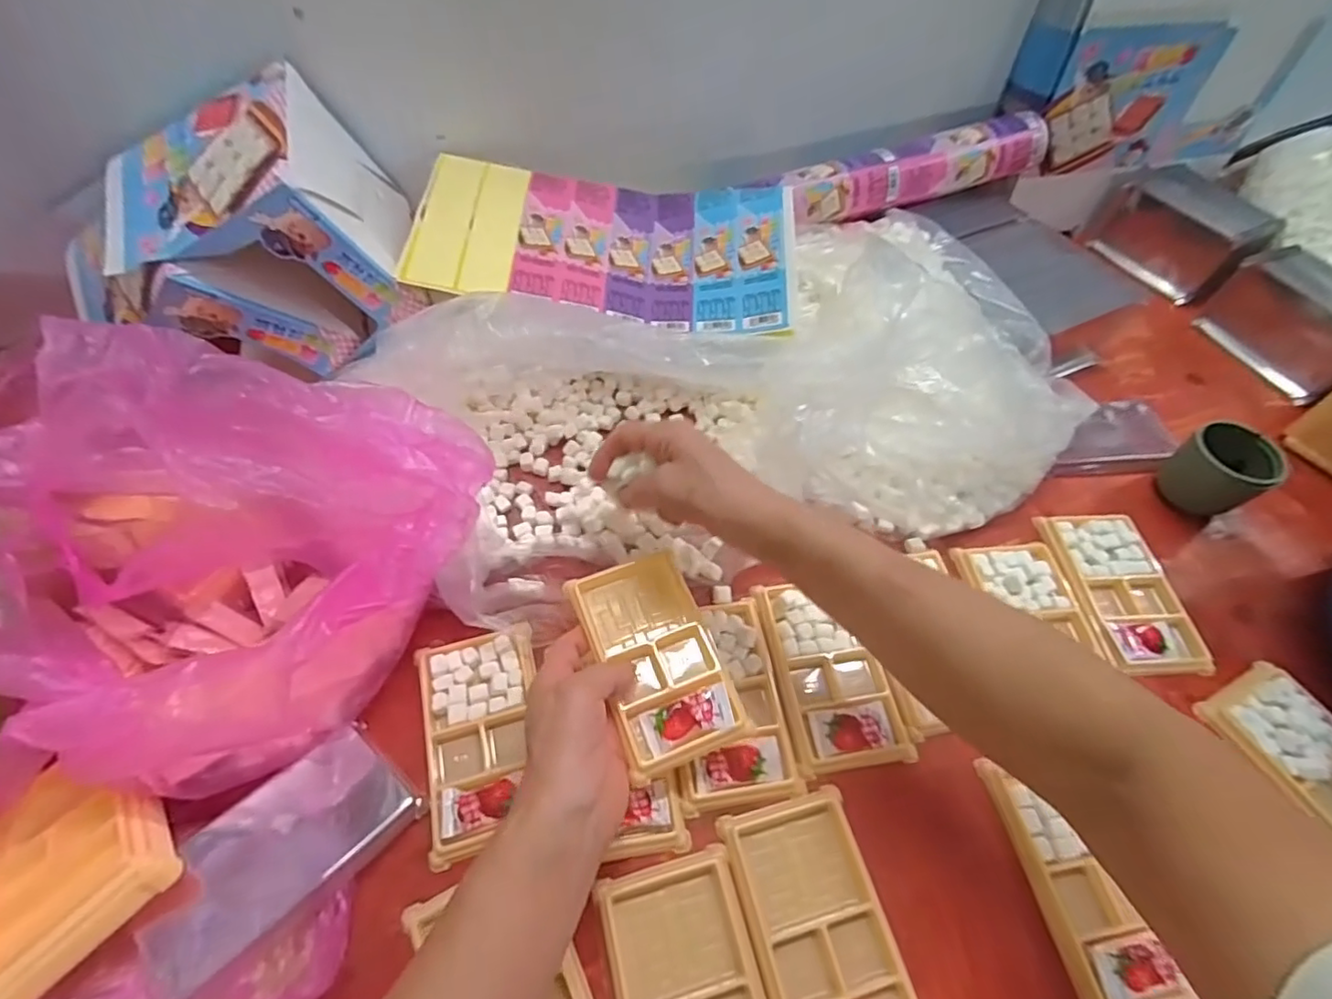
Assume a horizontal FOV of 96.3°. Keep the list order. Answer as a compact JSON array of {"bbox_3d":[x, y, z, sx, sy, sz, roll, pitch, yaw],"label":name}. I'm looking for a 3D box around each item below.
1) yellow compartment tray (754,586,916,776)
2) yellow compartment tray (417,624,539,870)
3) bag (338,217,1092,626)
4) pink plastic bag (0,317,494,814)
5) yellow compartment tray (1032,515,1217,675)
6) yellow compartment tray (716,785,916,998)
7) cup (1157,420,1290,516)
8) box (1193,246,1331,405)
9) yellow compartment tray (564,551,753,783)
[{"bbox_3d":[0.118,0.119,0.423,0.078,0.012,0.130,-7,56,-6],"label":"yellow compartment tray"},{"bbox_3d":[-0.120,0.153,0.390,0.074,0.011,0.133,-12,57,-10],"label":"yellow compartment tray"},{"bbox_3d":[0.066,-0.097,0.481,0.520,0.137,0.280,-15,57,-11],"label":"bag"},{"bbox_3d":[-0.272,0.039,0.353,0.308,0.167,0.222,-2,56,-7],"label":"pink plastic bag"},{"bbox_3d":[0.359,0.068,0.467,0.079,0.017,0.132,-1,56,-2],"label":"yellow compartment tray"},{"bbox_3d":[0.089,0.244,0.335,0.078,0.019,0.135,-12,57,-9],"label":"yellow compartment tray"},{"bbox_3d":[0.468,-0.022,0.509,0.055,0.063,0.066,-27,62,-21],"label":"cup"},{"bbox_3d":[0.650,-0.180,0.610,0.075,0.089,0.141,-15,57,-11],"label":"box"},{"bbox_3d":[-0.007,0.102,0.389,0.075,0.027,0.133,-18,61,-15],"label":"yellow compartment tray"}]

